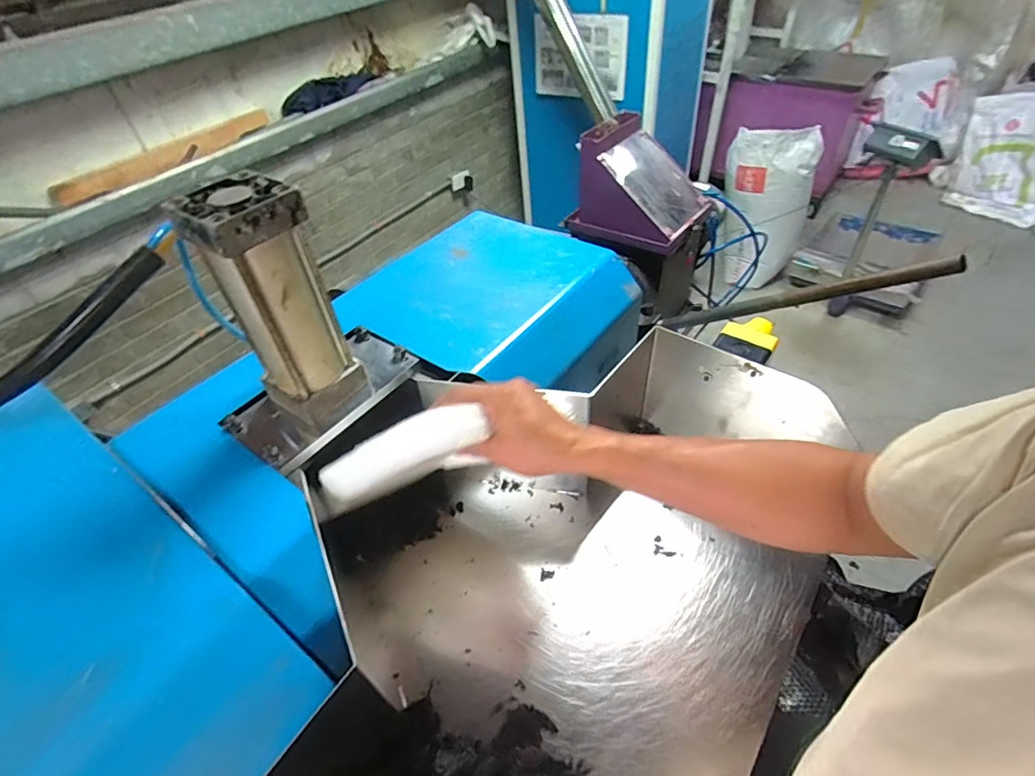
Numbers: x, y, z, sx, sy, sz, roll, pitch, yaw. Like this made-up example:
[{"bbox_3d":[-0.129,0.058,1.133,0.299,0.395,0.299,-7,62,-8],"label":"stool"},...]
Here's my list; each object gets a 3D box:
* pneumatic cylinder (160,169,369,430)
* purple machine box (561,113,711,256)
[{"bbox_3d":[-0.261,-0.088,0.574,0.099,0.255,0.096,24,52,26],"label":"pneumatic cylinder"},{"bbox_3d":[0.291,-0.477,1.200,0.270,0.214,0.234,25,53,27],"label":"purple machine box"}]

